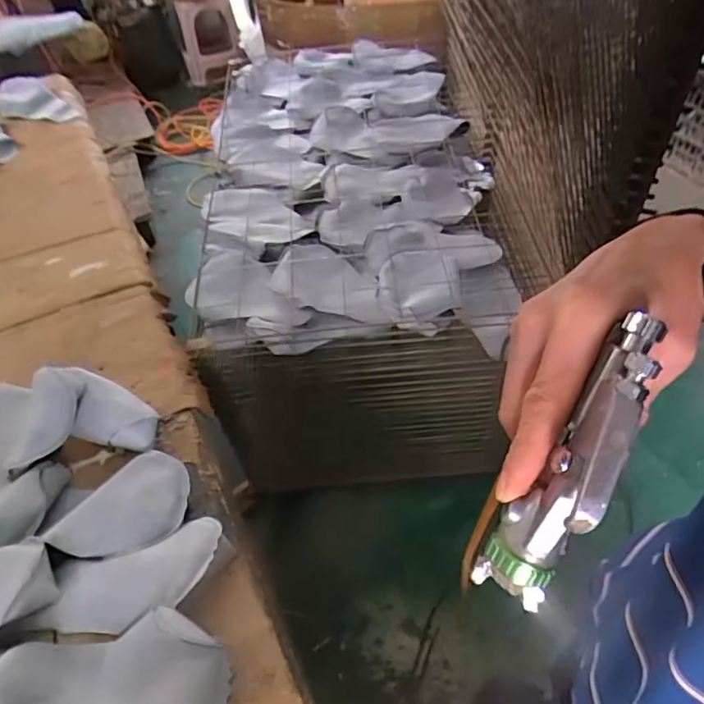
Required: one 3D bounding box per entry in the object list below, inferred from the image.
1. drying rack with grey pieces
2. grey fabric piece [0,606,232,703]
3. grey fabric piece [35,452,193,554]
[{"bbox_3d":[-0.004,-0.337,1.595,0.663,0.531,1.252,-5,51,0],"label":"drying rack with grey pieces"},{"bbox_3d":[-0.245,0.353,0.566,0.233,0.071,0.161,-11,51,-4],"label":"grey fabric piece"},{"bbox_3d":[-0.297,0.209,0.748,0.113,0.027,0.172,27,58,24],"label":"grey fabric piece"}]

